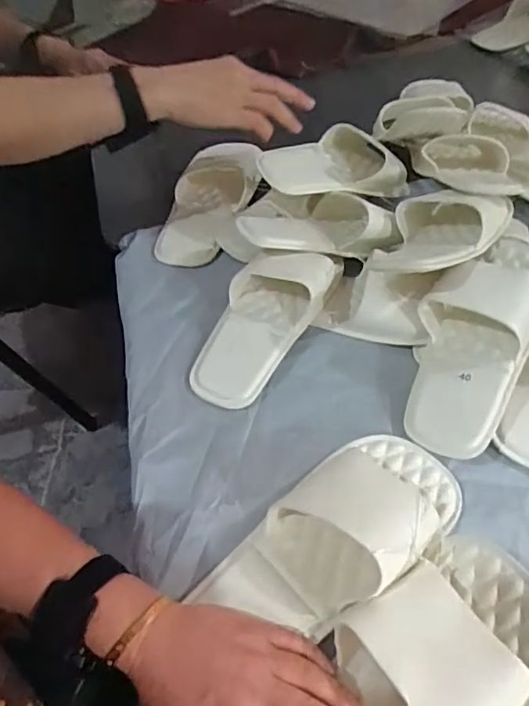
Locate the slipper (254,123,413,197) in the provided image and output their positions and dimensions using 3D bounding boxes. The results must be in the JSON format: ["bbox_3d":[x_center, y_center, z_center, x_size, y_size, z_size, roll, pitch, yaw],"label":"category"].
[{"bbox_3d":[0.094,-0.236,0.676,0.219,0.066,0.090,-18,53,-32],"label":"slipper"}]

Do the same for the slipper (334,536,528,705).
[{"bbox_3d":[0.085,0.236,0.348,0.267,0.053,0.108,-42,63,-17],"label":"slipper"}]

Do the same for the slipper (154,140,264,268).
[{"bbox_3d":[-0.072,-0.214,0.718,0.097,0.058,0.241,16,55,13],"label":"slipper"}]

